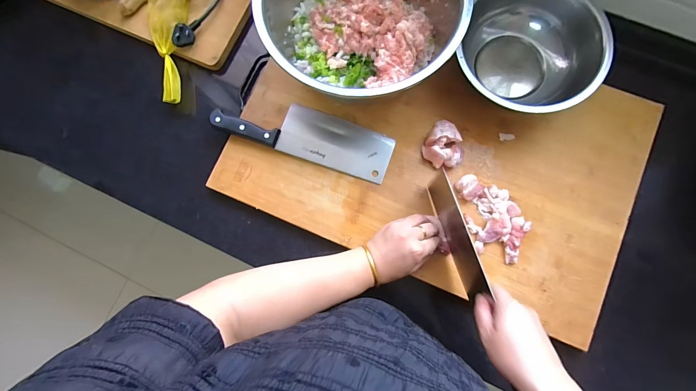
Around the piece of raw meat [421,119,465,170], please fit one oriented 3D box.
[{"bbox_3d":[0.148,-0.075,0.449,0.059,0.020,0.069,32,84,6],"label":"piece of raw meat"}]

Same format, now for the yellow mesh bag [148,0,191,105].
[{"bbox_3d":[-0.300,-0.264,0.491,0.058,0.030,0.222,-1,85,6],"label":"yellow mesh bag"}]

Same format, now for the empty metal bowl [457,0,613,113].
[{"bbox_3d":[0.262,-0.211,0.436,0.191,0.068,0.170,25,83,6],"label":"empty metal bowl"}]

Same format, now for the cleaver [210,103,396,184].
[{"bbox_3d":[-0.068,-0.098,0.458,0.271,0.026,0.078,20,83,5],"label":"cleaver"}]

